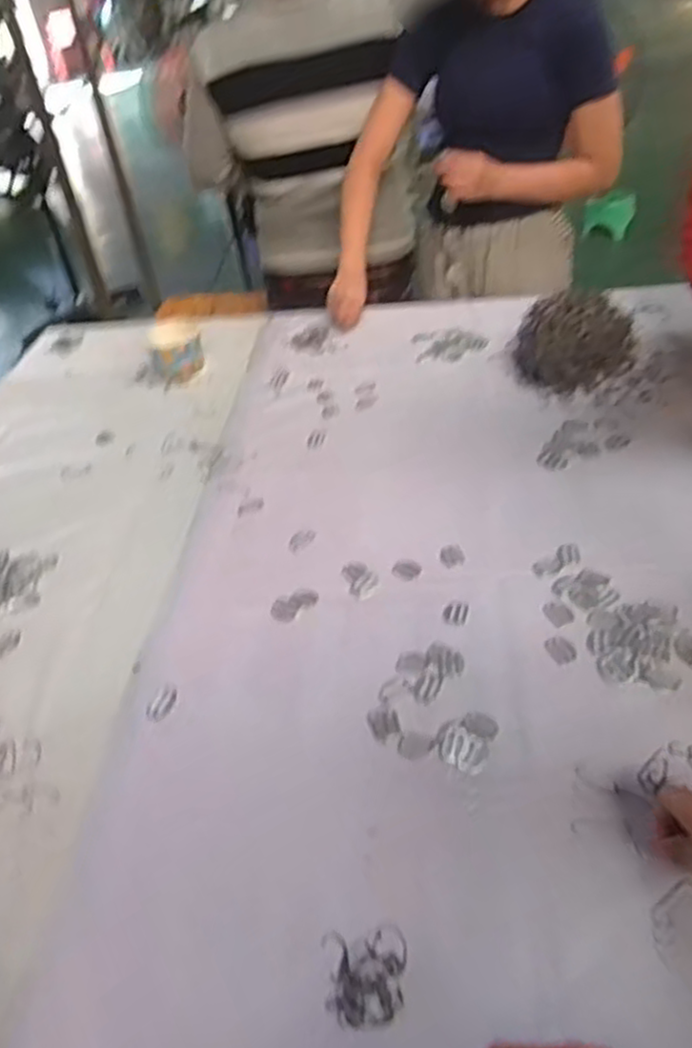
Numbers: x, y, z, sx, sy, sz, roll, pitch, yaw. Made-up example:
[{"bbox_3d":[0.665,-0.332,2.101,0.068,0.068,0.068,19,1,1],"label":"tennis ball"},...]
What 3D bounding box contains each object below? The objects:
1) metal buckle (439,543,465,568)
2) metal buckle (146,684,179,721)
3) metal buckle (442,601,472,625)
[{"bbox_3d":[0.122,0.035,0.853,0.028,0.006,0.034,-10,40,-4],"label":"metal buckle"},{"bbox_3d":[-0.181,0.175,0.732,0.027,0.004,0.040,11,43,20],"label":"metal buckle"},{"bbox_3d":[0.117,0.093,0.785,0.027,0.004,0.032,8,42,17],"label":"metal buckle"}]

